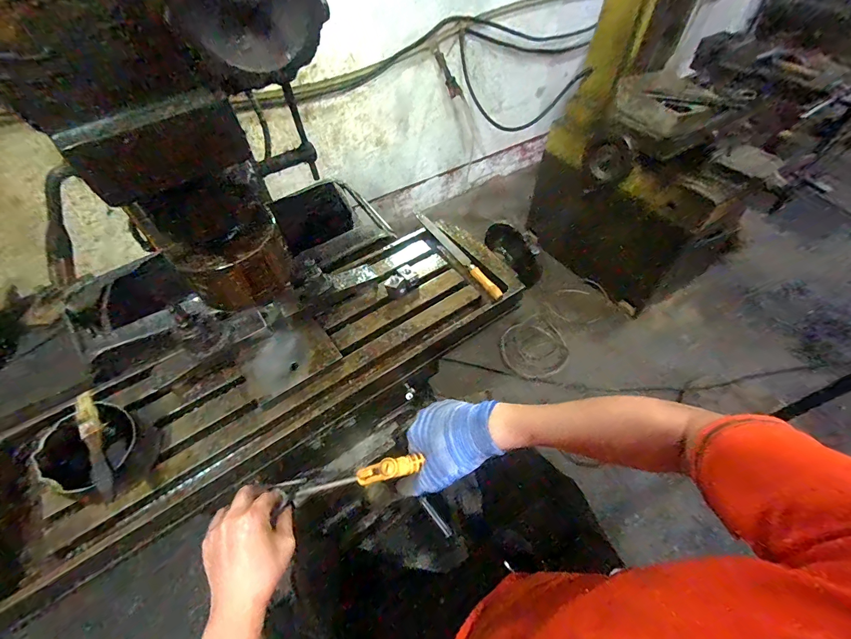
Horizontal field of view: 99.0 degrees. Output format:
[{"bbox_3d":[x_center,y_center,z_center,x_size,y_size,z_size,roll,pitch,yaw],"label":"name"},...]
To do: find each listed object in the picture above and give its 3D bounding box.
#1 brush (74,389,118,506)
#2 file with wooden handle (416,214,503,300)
[{"bbox_3d":[-0.397,0.149,0.436,0.018,0.018,0.142,-27,71,-18],"label":"brush"},{"bbox_3d":[0.061,-0.128,0.681,0.027,0.017,0.262,-26,56,-18],"label":"file with wooden handle"}]

